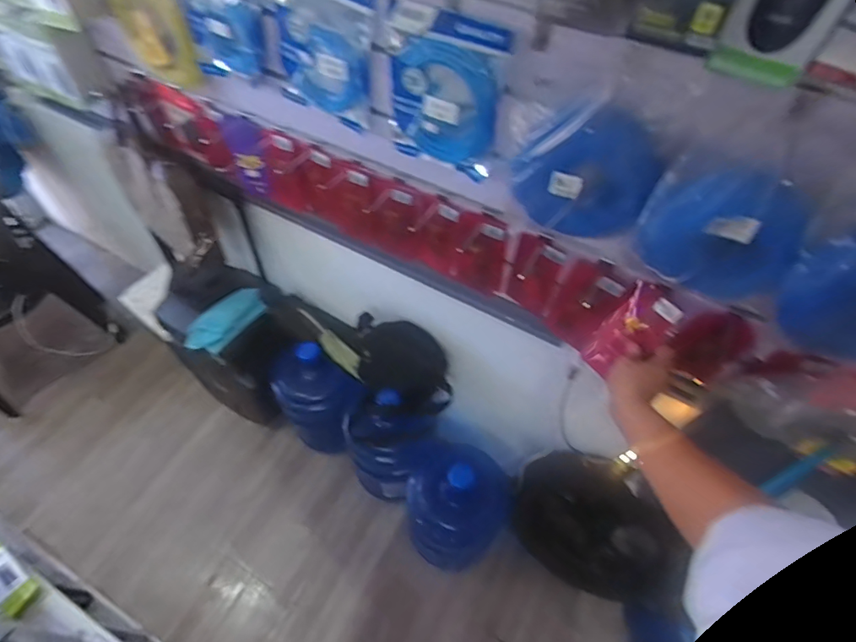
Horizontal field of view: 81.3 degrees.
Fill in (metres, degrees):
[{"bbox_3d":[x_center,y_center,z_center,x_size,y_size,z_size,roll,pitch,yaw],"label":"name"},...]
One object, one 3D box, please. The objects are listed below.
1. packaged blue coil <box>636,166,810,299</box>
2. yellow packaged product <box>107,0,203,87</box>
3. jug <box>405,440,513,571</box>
[{"bbox_3d":[0.337,-0.095,0.581,0.161,0.151,0.052,38,61,23],"label":"packaged blue coil"},{"bbox_3d":[-0.499,-0.530,0.898,0.181,0.180,0.043,33,59,20],"label":"yellow packaged product"},{"bbox_3d":[0.075,0.468,1.307,0.256,0.394,0.255,1,54,-1],"label":"jug"}]

